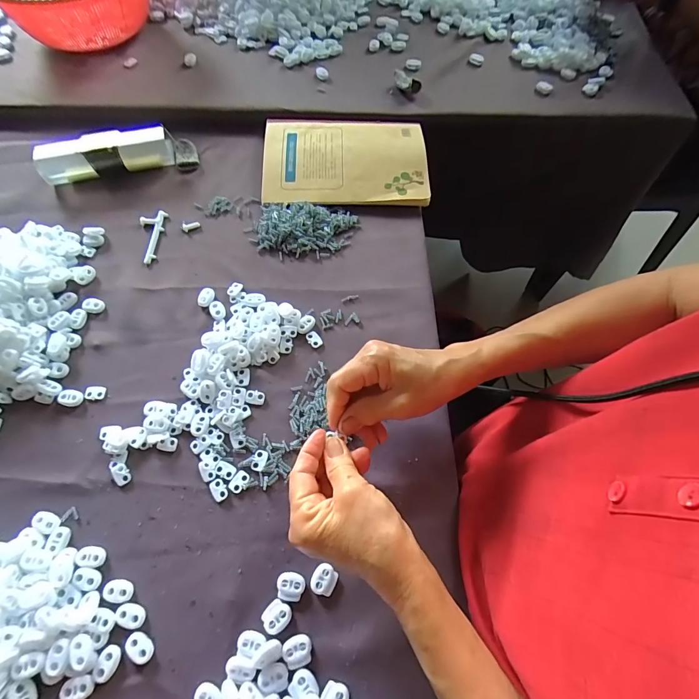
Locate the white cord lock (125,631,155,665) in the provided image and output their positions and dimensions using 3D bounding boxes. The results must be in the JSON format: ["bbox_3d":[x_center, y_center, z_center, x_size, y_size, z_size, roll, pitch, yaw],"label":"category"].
[{"bbox_3d":[-0.159,0.226,0.285,0.022,0.004,0.015,33,70,13],"label":"white cord lock"}]

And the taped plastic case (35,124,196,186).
[{"bbox_3d":[-0.291,-0.247,0.474,0.184,0.036,0.047,-11,67,-6],"label":"taped plastic case"}]

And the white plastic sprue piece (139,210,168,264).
[{"bbox_3d":[-0.235,-0.133,0.444,0.028,0.006,0.074,0,66,-1],"label":"white plastic sprue piece"}]

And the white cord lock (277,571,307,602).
[{"bbox_3d":[-0.047,0.191,0.305,0.023,0.004,0.020,9,67,3],"label":"white cord lock"}]

